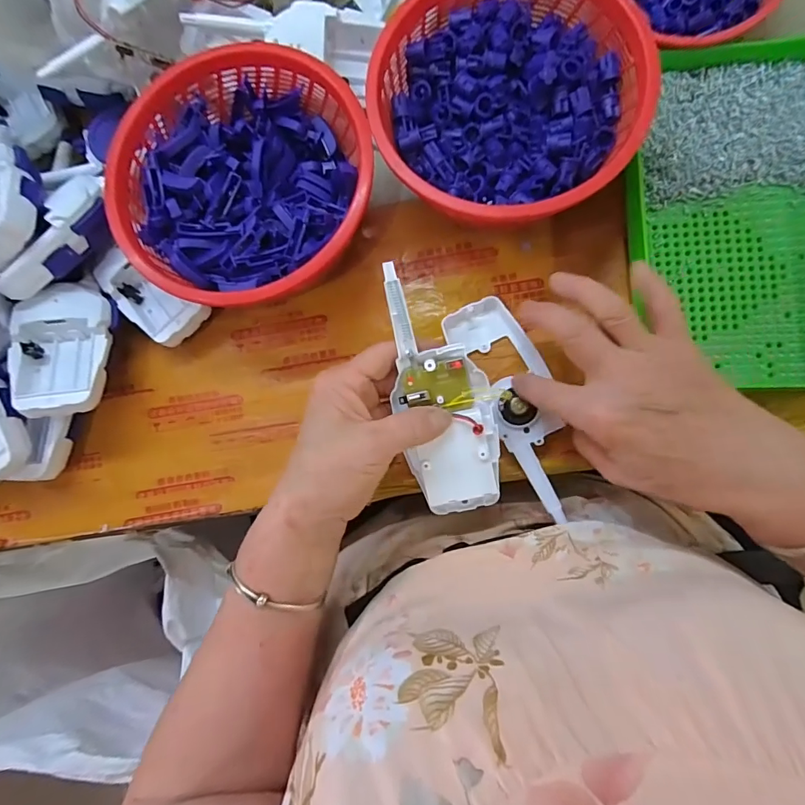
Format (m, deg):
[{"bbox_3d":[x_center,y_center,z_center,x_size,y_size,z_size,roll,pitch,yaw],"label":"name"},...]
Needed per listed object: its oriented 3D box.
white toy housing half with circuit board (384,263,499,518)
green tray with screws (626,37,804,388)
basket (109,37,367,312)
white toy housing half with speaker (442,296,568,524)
[{"bbox_3d":[0.023,-0.005,0.295,0.061,0.017,0.162,-18,97,5],"label":"white toy housing half with circuit board"},{"bbox_3d":[0.239,-0.132,0.318,0.140,0.034,0.240,-2,84,6],"label":"green tray with screws"},{"bbox_3d":[-0.107,-0.153,0.342,0.176,0.078,0.180,0,84,4],"label":"basket"},{"bbox_3d":[0.083,0.002,0.332,0.060,0.019,0.165,-18,75,5],"label":"white toy housing half with speaker"}]

